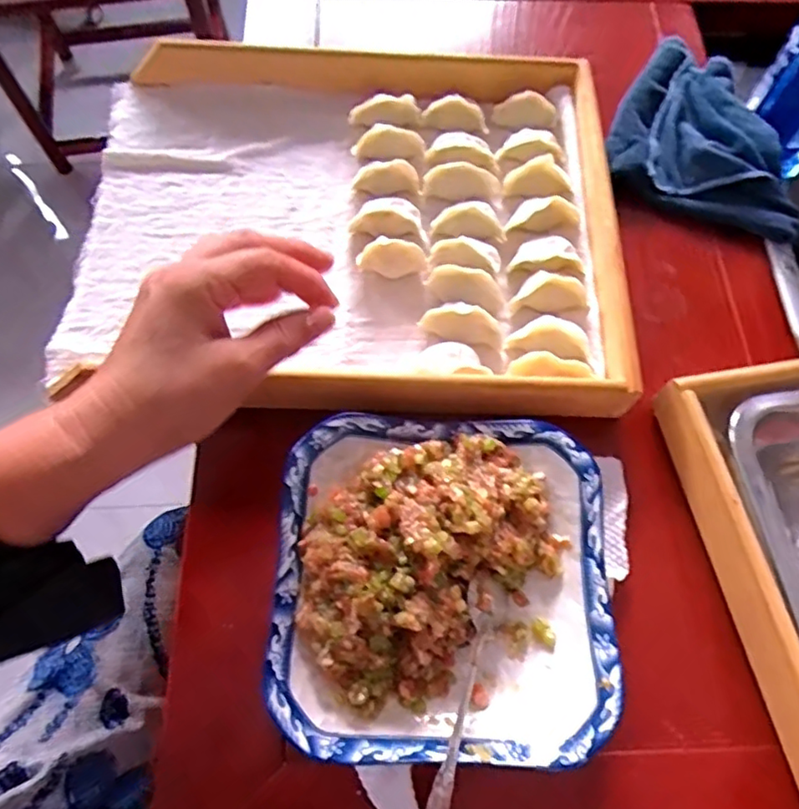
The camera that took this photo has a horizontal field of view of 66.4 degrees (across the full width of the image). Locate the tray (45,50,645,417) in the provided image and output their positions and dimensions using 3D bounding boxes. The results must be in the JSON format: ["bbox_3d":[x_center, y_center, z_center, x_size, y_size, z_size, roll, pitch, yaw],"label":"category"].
[{"bbox_3d":[-0.041,-0.152,0.461,0.383,0.071,0.341,2,69,-1],"label":"tray"}]

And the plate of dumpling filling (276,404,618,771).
[{"bbox_3d":[0.024,0.100,0.338,0.193,0.055,0.193,1,69,-2],"label":"plate of dumpling filling"}]

